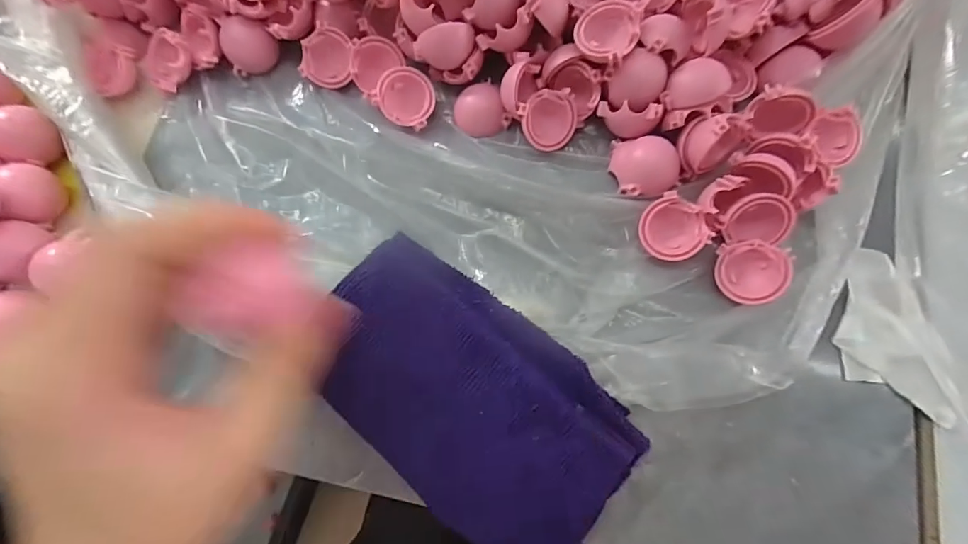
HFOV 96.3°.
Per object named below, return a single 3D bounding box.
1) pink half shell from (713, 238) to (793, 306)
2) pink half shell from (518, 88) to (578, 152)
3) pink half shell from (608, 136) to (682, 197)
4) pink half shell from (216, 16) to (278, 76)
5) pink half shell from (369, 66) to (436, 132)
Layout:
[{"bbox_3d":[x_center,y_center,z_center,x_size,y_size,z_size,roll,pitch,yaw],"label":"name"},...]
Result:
[{"bbox_3d":[0.125,0.000,0.201,0.030,0.012,0.029,-6,81,34],"label":"pink half shell"},{"bbox_3d":[0.033,-0.078,0.225,0.029,0.011,0.029,-20,111,-6],"label":"pink half shell"},{"bbox_3d":[0.081,-0.051,0.218,0.032,0.018,0.028,6,77,2],"label":"pink half shell"},{"bbox_3d":[-0.131,-0.126,0.241,0.028,0.029,0.008,-32,36,-1],"label":"pink half shell"},{"bbox_3d":[-0.042,-0.093,0.232,0.030,0.009,0.029,29,84,-15],"label":"pink half shell"}]

